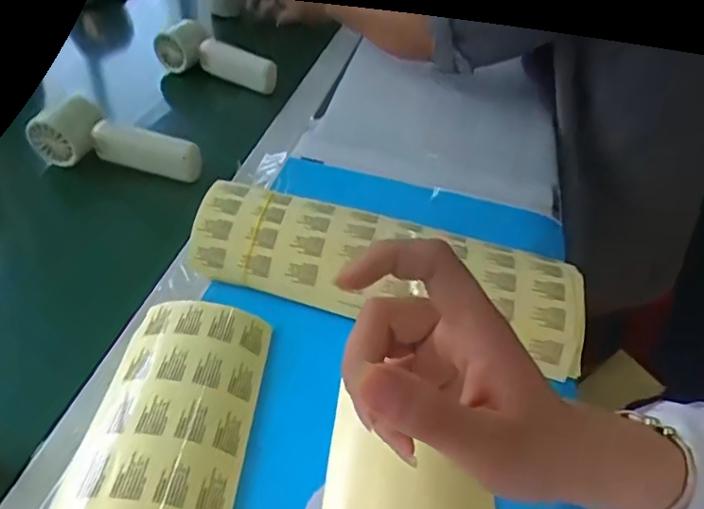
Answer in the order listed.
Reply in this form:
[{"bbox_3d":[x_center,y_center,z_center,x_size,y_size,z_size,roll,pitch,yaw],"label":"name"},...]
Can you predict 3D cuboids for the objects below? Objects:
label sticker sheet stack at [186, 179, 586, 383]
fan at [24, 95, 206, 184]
[{"bbox_3d":[0.027,0.008,0.427,0.310,0.026,0.097,13,63,6],"label":"label sticker sheet stack"},{"bbox_3d":[-0.236,-0.113,0.534,0.169,0.055,0.038,13,43,7],"label":"fan"}]

